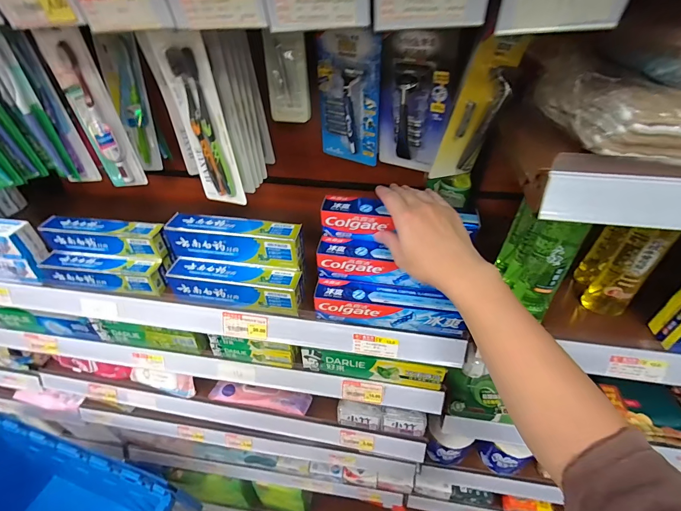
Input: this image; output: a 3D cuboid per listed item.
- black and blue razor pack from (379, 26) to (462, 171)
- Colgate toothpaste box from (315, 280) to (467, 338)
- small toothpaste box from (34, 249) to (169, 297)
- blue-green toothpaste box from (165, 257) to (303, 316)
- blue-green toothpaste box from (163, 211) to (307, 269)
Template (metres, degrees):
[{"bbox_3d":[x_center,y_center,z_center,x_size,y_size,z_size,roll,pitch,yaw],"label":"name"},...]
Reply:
[{"bbox_3d":[0.092,-0.188,0.438,0.095,0.182,0.033,21,54,21],"label":"black and blue razor pack"},{"bbox_3d":[0.066,0.070,0.466,0.198,0.048,0.041,5,42,7],"label":"Colgate toothpaste box"},{"bbox_3d":[-0.370,0.025,0.521,0.191,0.042,0.042,4,42,6],"label":"small toothpaste box"},{"bbox_3d":[-0.152,0.043,0.490,0.190,0.049,0.044,5,42,7],"label":"blue-green toothpaste box"},{"bbox_3d":[-0.150,-0.021,0.486,0.190,0.058,0.040,6,42,8],"label":"blue-green toothpaste box"}]

